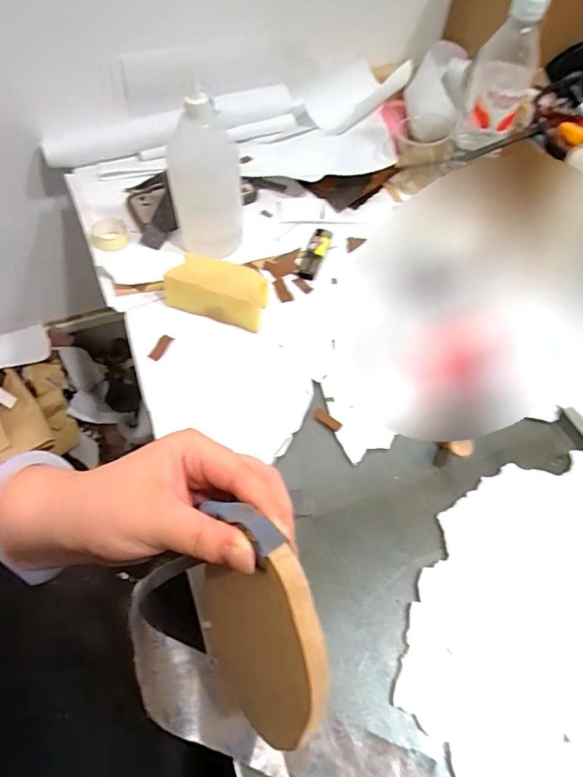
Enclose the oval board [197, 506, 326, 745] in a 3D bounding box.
[{"bbox_3d":[-0.016,0.124,0.236,0.074,0.123,0.012,-3,7,41],"label":"oval board"}]

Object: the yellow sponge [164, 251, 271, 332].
[{"bbox_3d":[-0.081,-0.108,0.509,0.113,0.048,0.047,18,60,10],"label":"yellow sponge"}]

